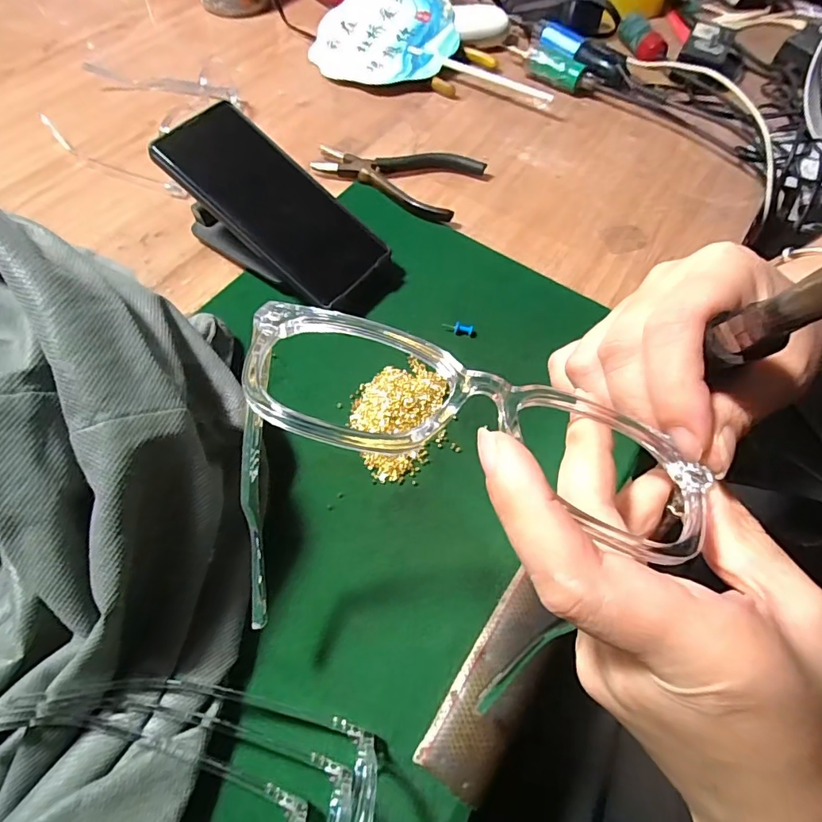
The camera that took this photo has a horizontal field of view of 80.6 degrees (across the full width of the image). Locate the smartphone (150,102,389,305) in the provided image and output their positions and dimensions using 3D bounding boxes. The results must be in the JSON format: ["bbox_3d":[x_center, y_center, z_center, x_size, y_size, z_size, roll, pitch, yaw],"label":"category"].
[{"bbox_3d":[-0.096,-0.147,0.344,0.156,0.009,0.072,40,66,-6],"label":"smartphone"}]

